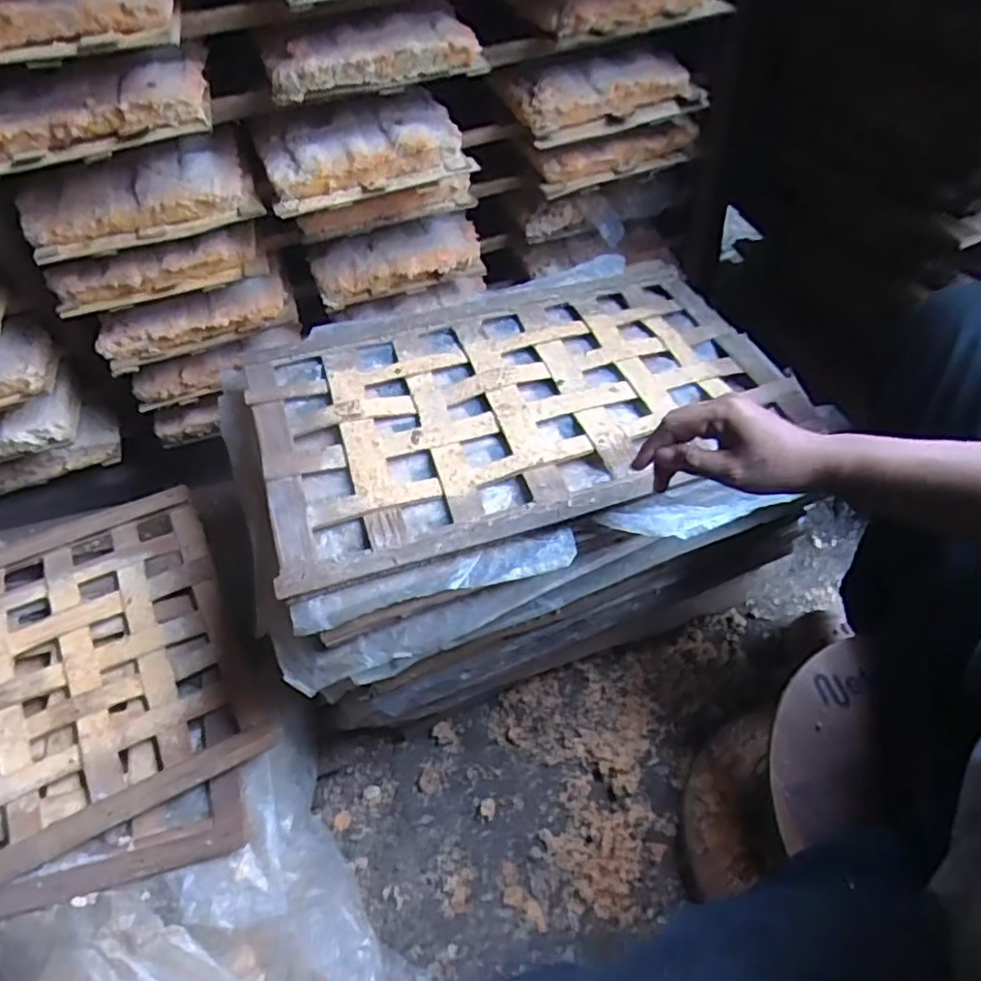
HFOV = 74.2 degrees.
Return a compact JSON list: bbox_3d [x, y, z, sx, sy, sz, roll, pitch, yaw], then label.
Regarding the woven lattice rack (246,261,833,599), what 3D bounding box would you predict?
[{"bbox_3d":[0.030,-0.105,0.689,0.534,0.041,0.340,-17,57,-9],"label":"woven lattice rack"}]

